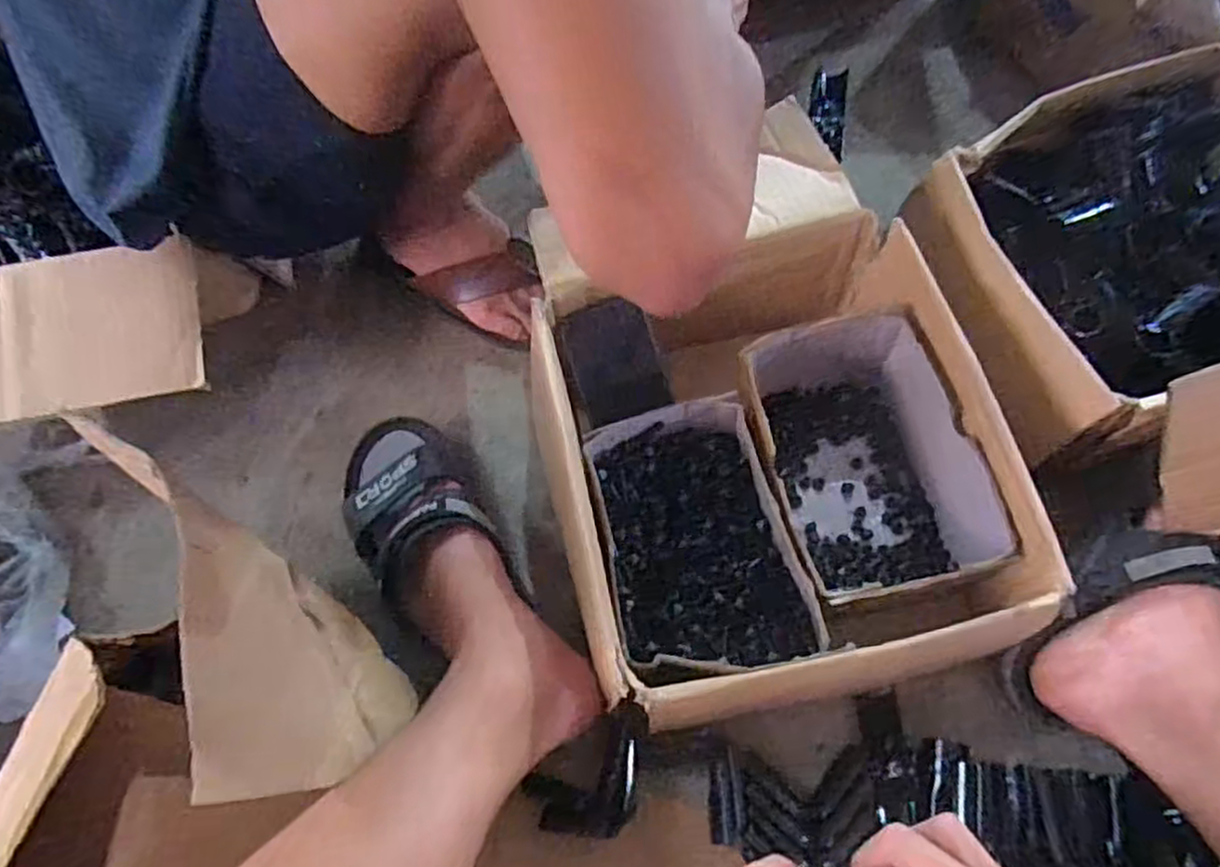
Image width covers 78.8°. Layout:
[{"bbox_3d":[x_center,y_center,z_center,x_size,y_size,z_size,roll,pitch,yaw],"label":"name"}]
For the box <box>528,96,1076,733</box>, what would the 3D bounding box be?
[{"bbox_3d":[0.123,0.036,0.575,0.305,0.131,0.322,-12,65,-3],"label":"box"}]

